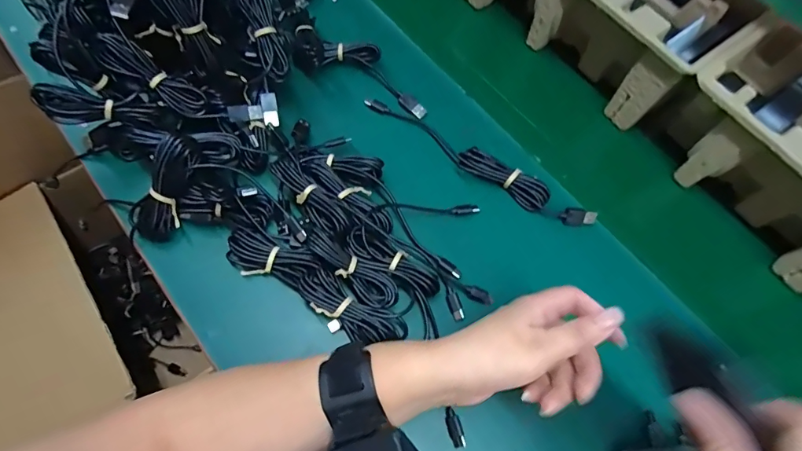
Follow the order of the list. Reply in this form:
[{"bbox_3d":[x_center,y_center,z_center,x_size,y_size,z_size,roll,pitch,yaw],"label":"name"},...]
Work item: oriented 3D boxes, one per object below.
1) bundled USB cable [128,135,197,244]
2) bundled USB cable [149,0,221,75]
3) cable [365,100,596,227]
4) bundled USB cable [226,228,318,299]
[{"bbox_3d":[-0.198,-0.029,0.369,0.038,0.022,0.091,27,100,10],"label":"bundled USB cable"},{"bbox_3d":[-0.183,-0.178,0.377,0.040,0.087,0.042,-27,40,-15],"label":"bundled USB cable"},{"bbox_3d":[0.073,-0.063,0.432,0.246,0.025,0.027,29,65,12],"label":"cable"},{"bbox_3d":[-0.108,0.028,0.369,0.078,0.016,0.040,20,64,7],"label":"bundled USB cable"}]

